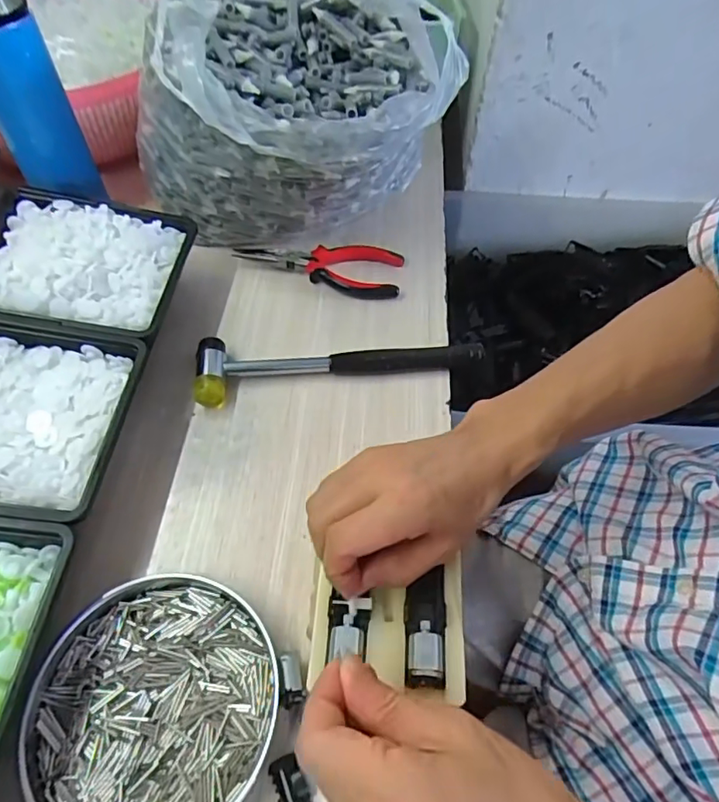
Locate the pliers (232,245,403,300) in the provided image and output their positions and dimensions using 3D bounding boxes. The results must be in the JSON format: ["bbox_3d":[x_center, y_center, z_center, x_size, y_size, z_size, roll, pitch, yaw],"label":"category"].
[{"bbox_3d":[-0.039,-0.133,0.516,0.158,0.016,0.062,8,55,4],"label":"pliers"}]

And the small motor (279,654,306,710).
[{"bbox_3d":[-0.039,0.161,0.309,0.014,0.011,0.027,-3,55,-4],"label":"small motor"}]

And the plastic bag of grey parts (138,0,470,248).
[{"bbox_3d":[-0.057,-0.257,0.493,0.235,0.183,0.233,37,62,22],"label":"plastic bag of grey parts"}]

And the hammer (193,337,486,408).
[{"bbox_3d":[-0.016,-0.039,0.450,0.235,0.025,0.053,-9,55,-8],"label":"hammer"}]

